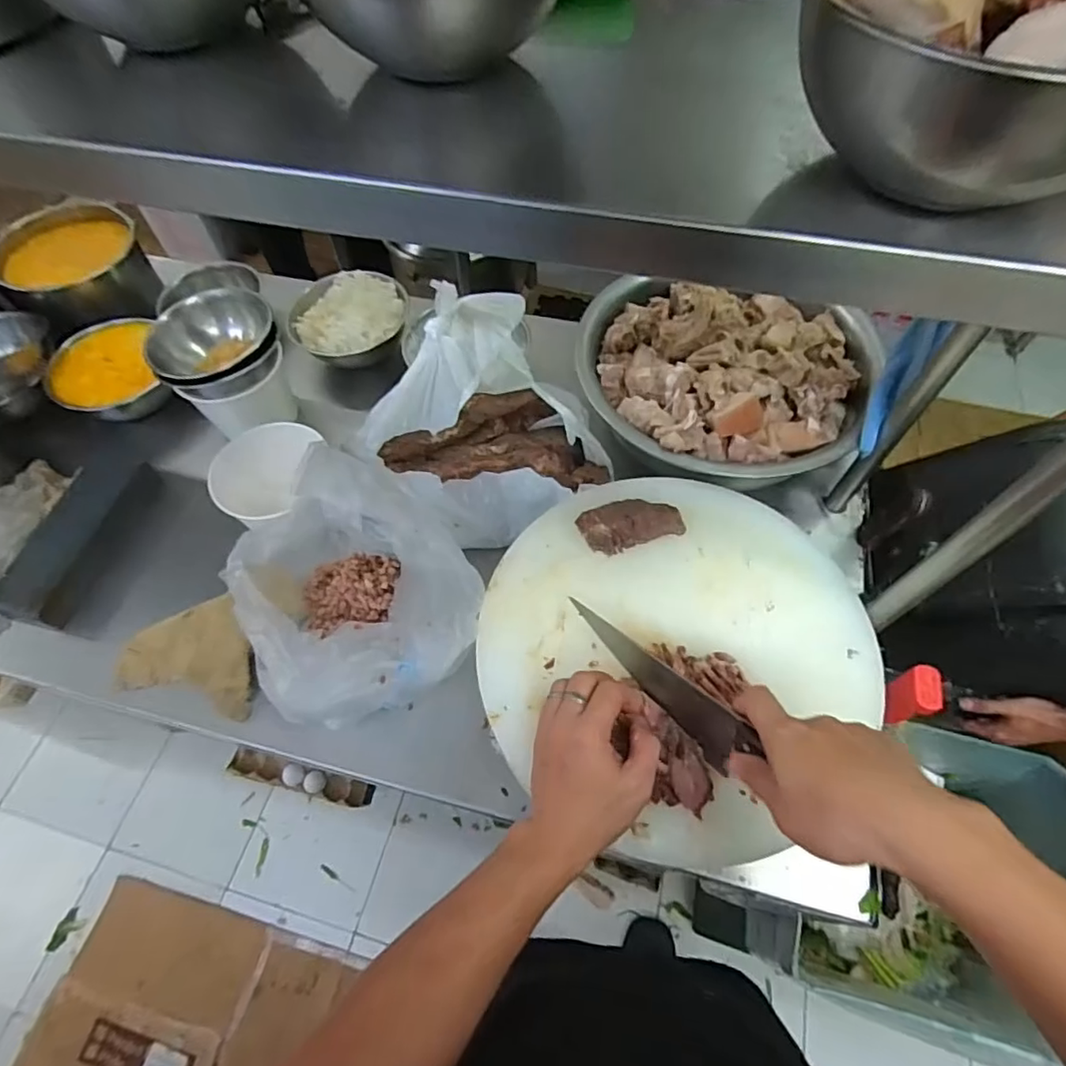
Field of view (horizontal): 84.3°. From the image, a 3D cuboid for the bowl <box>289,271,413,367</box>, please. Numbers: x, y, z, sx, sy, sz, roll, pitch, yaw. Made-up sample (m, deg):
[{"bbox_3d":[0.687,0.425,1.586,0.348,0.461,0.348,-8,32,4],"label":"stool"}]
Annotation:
[{"bbox_3d":[-0.261,-0.301,0.862,0.165,0.093,0.146,-25,62,-12],"label":"bowl"}]

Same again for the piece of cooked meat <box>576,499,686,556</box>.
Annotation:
[{"bbox_3d":[0.098,-0.009,0.587,0.101,0.038,0.040,-14,60,-6],"label":"piece of cooked meat"}]

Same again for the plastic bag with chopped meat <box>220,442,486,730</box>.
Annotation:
[{"bbox_3d":[-0.180,0.062,0.594,0.210,0.143,0.254,-26,62,-13],"label":"plastic bag with chopped meat"}]

